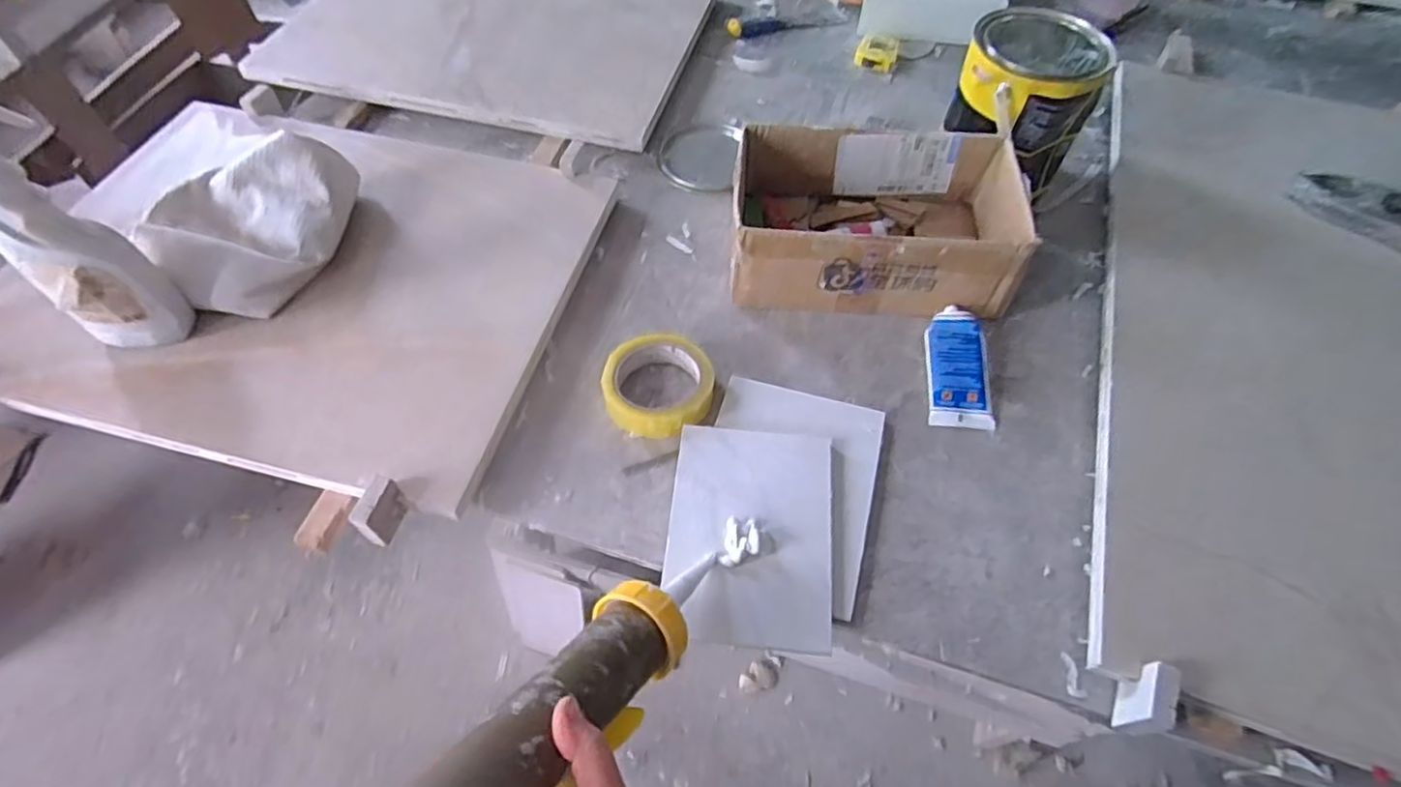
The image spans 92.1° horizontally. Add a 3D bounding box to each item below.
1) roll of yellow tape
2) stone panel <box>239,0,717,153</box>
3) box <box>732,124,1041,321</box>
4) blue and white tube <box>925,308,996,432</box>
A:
[{"bbox_3d":[-0.039,-0.007,0.636,0.101,0.036,0.095,0,57,0],"label":"roll of yellow tape"},{"bbox_3d":[-0.279,-0.538,0.970,0.542,0.025,0.437,12,58,5],"label":"stone panel"},{"bbox_3d":[0.180,-0.184,0.714,0.280,0.099,0.184,4,57,3],"label":"box"},{"bbox_3d":[0.254,-0.027,0.659,0.059,0.027,0.127,6,57,4],"label":"blue and white tube"}]

